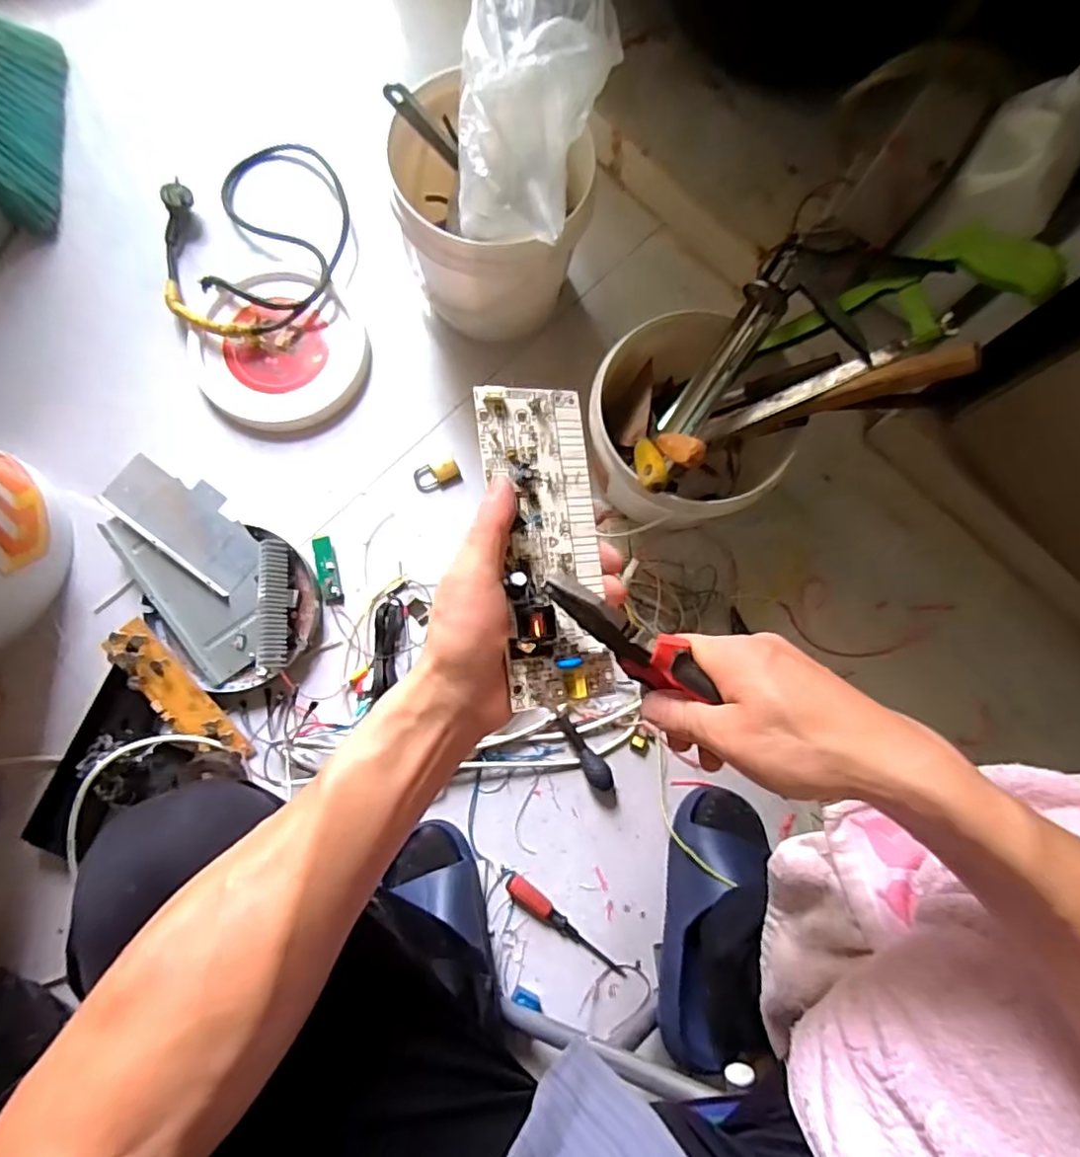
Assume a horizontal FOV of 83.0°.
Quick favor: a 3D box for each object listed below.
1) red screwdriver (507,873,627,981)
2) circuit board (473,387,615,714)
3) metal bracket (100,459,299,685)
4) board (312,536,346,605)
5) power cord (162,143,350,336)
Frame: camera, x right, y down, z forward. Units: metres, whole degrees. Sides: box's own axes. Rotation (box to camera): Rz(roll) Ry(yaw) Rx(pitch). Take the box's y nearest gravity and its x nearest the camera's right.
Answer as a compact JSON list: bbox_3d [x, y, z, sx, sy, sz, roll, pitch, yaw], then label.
[{"bbox_3d":[0.029,0.411,0.712,0.169,0.026,0.028,39,81,5],"label":"red screwdriver"},{"bbox_3d":[0.008,-0.022,0.362,0.067,0.017,0.189,-6,85,-24],"label":"circuit board"},{"bbox_3d":[-0.408,-0.014,0.746,0.166,0.039,0.299,-39,84,-8],"label":"metal bracket"},{"bbox_3d":[-0.270,-0.010,0.778,0.025,0.009,0.088,-13,81,-4],"label":"board"},{"bbox_3d":[-0.385,-0.462,0.835,0.257,0.047,0.299,44,82,5],"label":"power cord"}]

